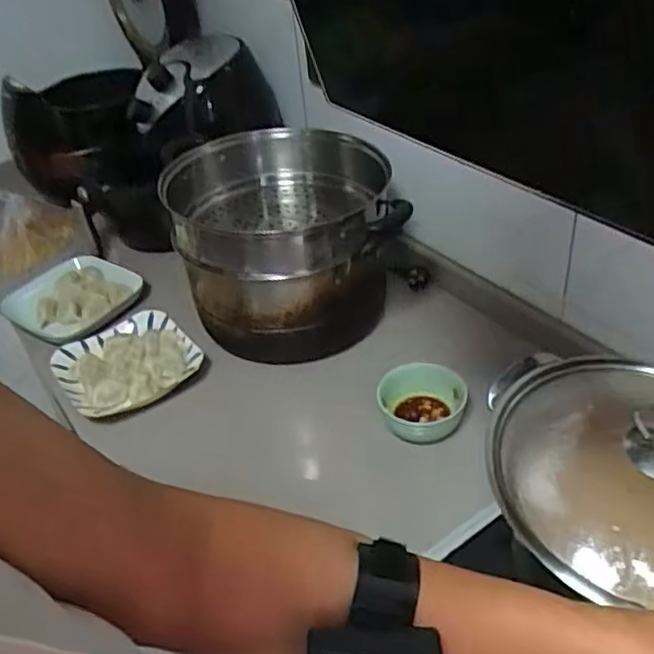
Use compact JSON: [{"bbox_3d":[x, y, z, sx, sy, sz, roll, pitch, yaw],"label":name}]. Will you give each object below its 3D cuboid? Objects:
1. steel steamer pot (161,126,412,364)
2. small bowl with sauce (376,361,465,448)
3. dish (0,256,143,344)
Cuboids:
[{"bbox_3d":[-0.050,-0.118,0.994,0.288,0.235,0.286,-5,38,3],"label":"steel steamer pot"},{"bbox_3d":[0.117,0.097,0.854,0.103,0.056,0.094,-4,38,3],"label":"small bowl with sauce"},{"bbox_3d":[-0.416,-0.052,1.122,0.213,0.022,0.181,19,45,29],"label":"dish"}]

